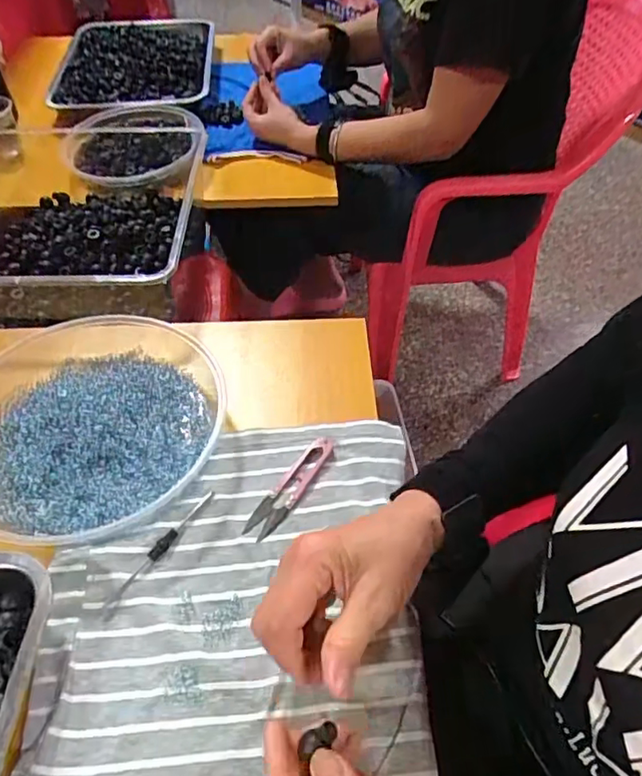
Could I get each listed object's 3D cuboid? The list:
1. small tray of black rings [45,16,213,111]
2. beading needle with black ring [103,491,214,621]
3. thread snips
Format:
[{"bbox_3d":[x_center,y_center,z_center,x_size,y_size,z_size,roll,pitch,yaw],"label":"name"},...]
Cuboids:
[{"bbox_3d":[-0.327,-0.600,1.025,0.260,0.037,0.320,-4,50,-3],"label":"small tray of black rings"},{"bbox_3d":[-0.122,0.121,0.431,0.010,0.004,0.115,26,55,20],"label":"beading needle with black ring"},{"bbox_3d":[-0.023,0.079,0.463,0.025,0.008,0.101,31,57,24],"label":"thread snips"}]

